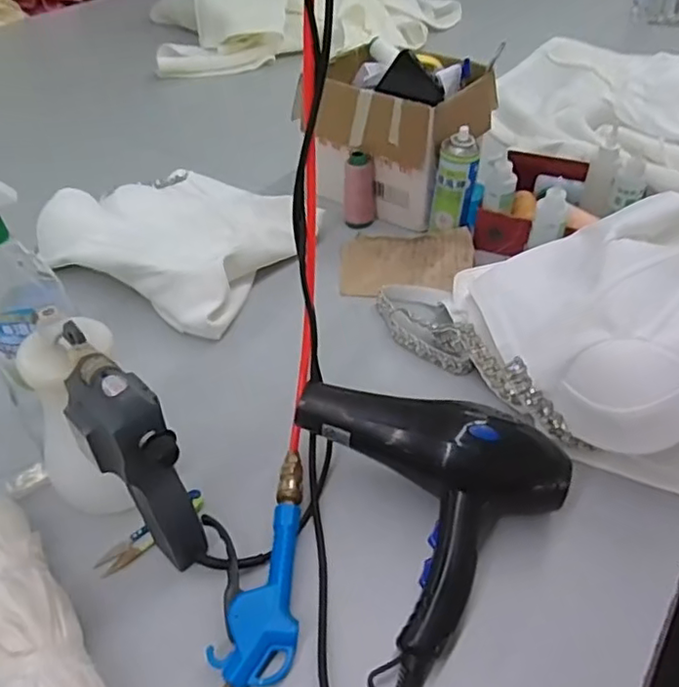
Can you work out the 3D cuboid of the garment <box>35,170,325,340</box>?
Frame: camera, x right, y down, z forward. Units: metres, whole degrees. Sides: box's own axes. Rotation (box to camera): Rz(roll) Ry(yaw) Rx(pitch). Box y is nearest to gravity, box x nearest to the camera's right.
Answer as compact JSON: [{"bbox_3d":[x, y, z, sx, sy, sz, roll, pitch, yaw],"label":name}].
[{"bbox_3d":[-0.217,-0.159,0.842,0.309,0.078,0.272,23,48,24],"label":"garment"}]

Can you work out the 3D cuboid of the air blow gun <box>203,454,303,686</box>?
[{"bbox_3d":[-0.080,0.207,0.475,0.094,0.031,0.267,4,43,6],"label":"air blow gun"}]

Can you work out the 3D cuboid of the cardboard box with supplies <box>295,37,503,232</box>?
[{"bbox_3d":[0.077,-0.314,0.905,0.255,0.212,0.178,19,46,21],"label":"cardboard box with supplies"}]

